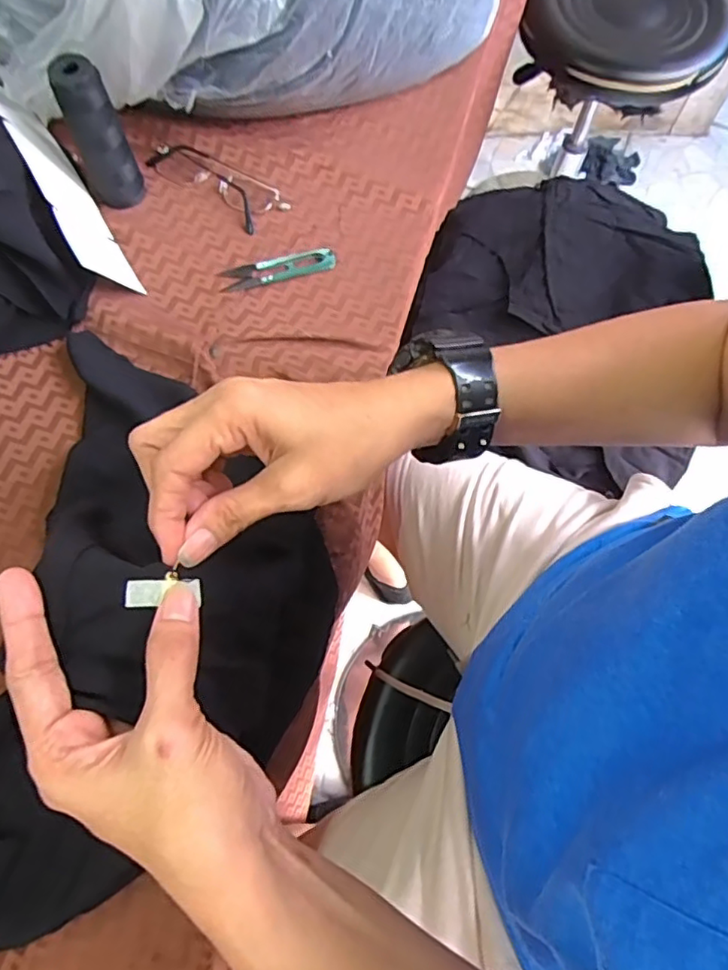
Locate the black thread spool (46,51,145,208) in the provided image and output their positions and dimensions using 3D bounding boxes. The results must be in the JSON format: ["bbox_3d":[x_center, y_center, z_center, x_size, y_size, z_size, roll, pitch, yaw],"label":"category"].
[{"bbox_3d":[-0.217,-0.284,0.484,0.040,0.114,0.031,-18,72,-7],"label":"black thread spool"}]

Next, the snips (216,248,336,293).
[{"bbox_3d":[-0.075,-0.190,0.515,0.101,0.006,0.024,-16,72,-6],"label":"snips"}]

